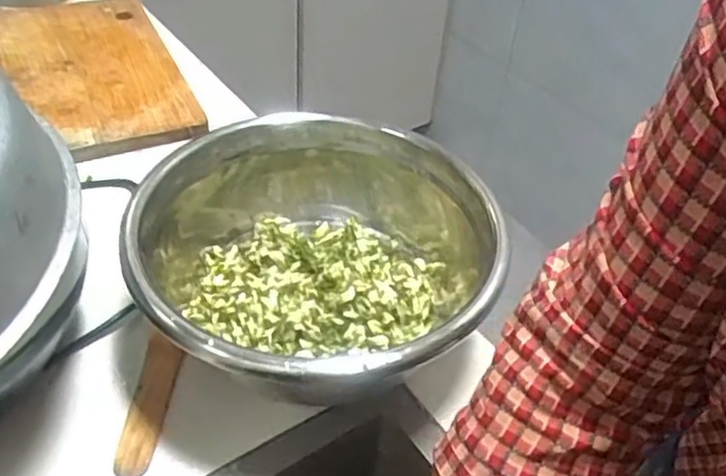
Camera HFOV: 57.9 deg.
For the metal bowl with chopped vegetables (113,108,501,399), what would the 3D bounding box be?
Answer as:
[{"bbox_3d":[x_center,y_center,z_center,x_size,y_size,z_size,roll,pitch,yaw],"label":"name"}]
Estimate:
[{"bbox_3d":[-0.043,0.024,0.508,0.276,0.126,0.262,3,42,-2],"label":"metal bowl with chopped vegetables"}]

